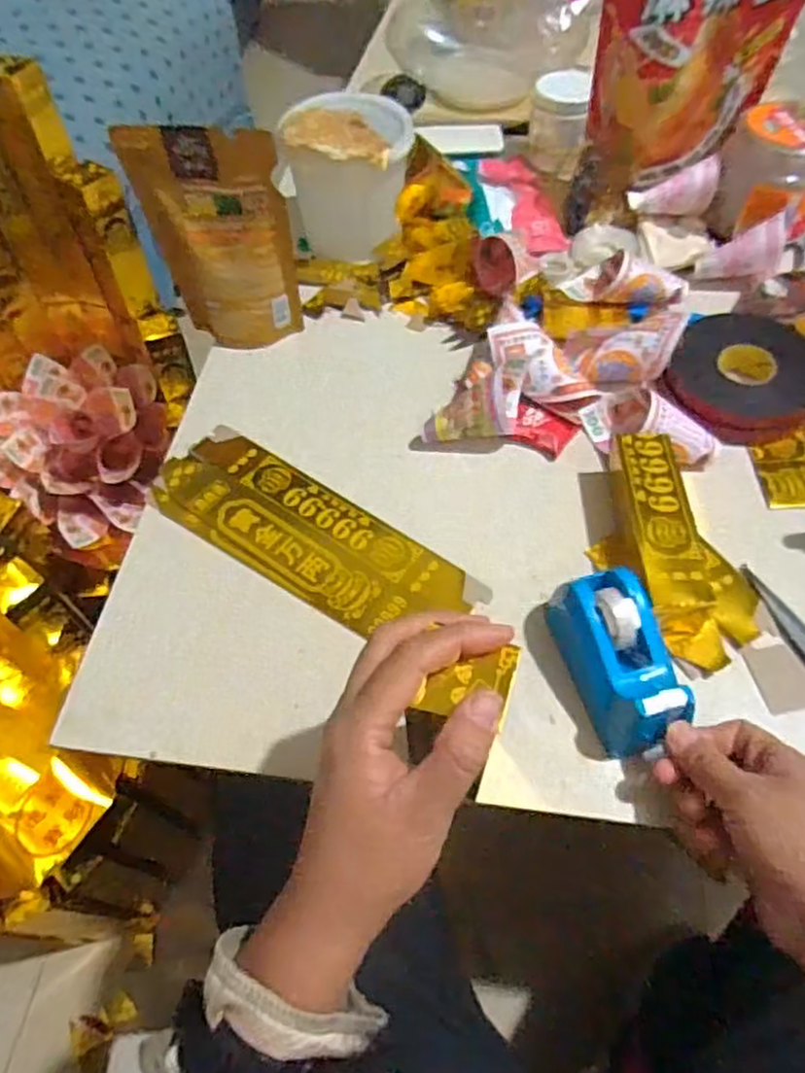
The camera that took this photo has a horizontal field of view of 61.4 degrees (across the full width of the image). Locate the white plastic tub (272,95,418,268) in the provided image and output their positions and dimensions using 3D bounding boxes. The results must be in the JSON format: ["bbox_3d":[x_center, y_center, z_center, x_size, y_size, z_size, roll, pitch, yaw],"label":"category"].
[{"bbox_3d":[-0.048,-0.354,0.676,0.106,0.129,0.105,-1,57,1],"label":"white plastic tub"}]

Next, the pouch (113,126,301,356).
[{"bbox_3d":[-0.150,-0.243,0.579,0.111,0.189,0.038,-5,57,-1],"label":"pouch"}]

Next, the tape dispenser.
[{"bbox_3d":[0.139,0.078,0.431,0.055,0.055,0.105,-15,58,-8],"label":"tape dispenser"}]

